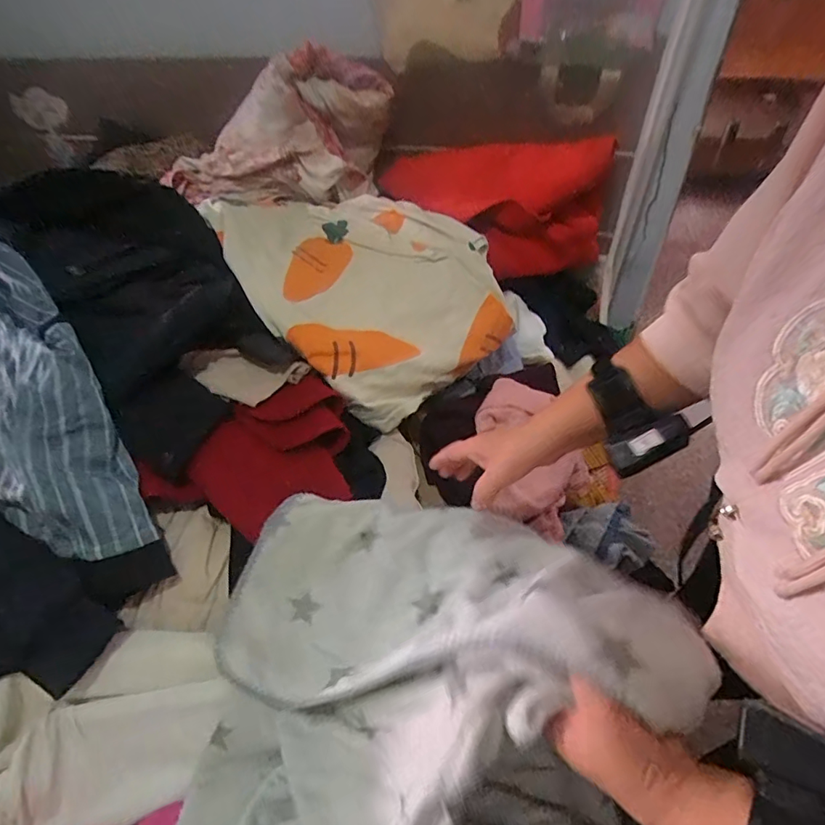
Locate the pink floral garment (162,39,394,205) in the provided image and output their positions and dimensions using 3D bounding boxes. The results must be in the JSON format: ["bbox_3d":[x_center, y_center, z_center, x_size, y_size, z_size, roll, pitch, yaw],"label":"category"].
[{"bbox_3d":[-0.264,-0.536,0.987,0.445,0.203,0.155,-6,48,-1],"label":"pink floral garment"}]

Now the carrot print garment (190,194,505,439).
[{"bbox_3d":[-0.107,-0.244,0.888,0.386,0.161,0.505,-37,55,-26],"label":"carrot print garment"}]

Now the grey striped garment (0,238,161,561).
[{"bbox_3d":[-0.479,-0.051,0.617,0.159,0.078,0.561,-34,72,-24],"label":"grey striped garment"}]

